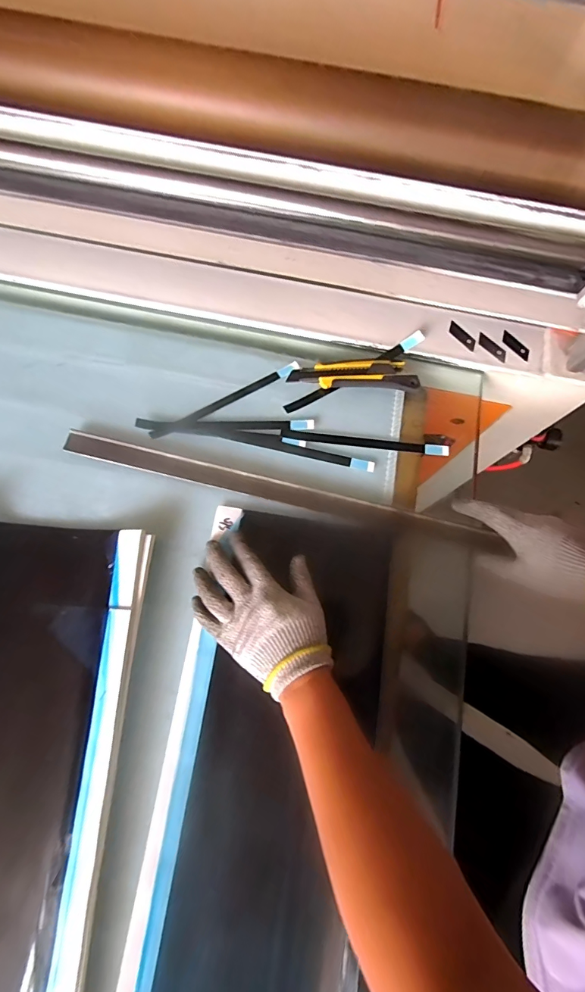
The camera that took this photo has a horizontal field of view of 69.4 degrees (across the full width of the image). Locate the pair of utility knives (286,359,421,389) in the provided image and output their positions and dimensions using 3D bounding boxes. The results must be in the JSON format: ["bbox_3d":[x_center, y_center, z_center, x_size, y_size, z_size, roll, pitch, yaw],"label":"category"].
[{"bbox_3d":[0.078,-0.154,0.540,0.160,0.019,0.034,0,75,-2],"label":"pair of utility knives"}]

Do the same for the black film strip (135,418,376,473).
[{"bbox_3d":[-0.043,-0.066,0.514,0.288,0.005,0.019,11,79,-1],"label":"black film strip"}]

